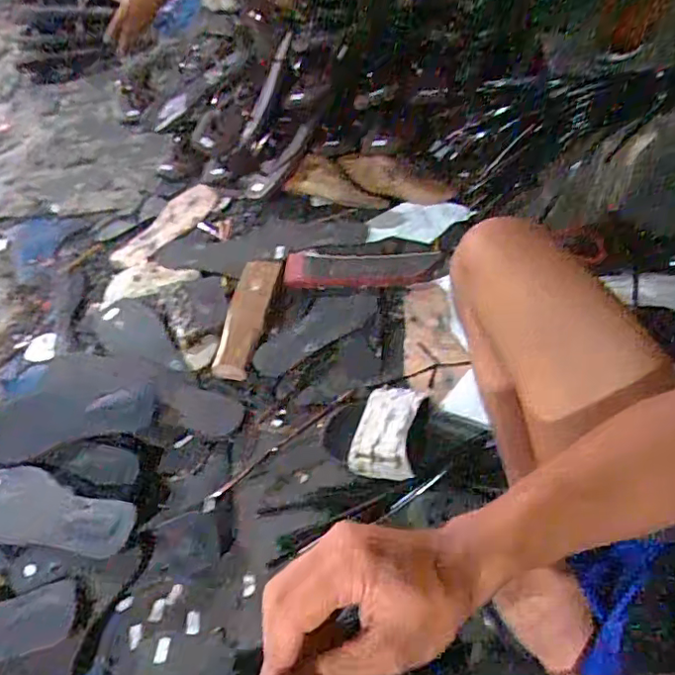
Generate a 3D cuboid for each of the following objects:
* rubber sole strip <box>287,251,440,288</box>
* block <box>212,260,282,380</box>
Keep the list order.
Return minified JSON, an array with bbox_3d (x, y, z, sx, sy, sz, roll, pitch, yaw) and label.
[{"bbox_3d":[0.040,-0.115,0.951,0.245,0.043,0.052,-1,55,4],"label":"rubber sole strip"},{"bbox_3d":[-0.136,-0.039,0.892,0.064,0.032,0.217,6,56,8],"label":"block"}]

